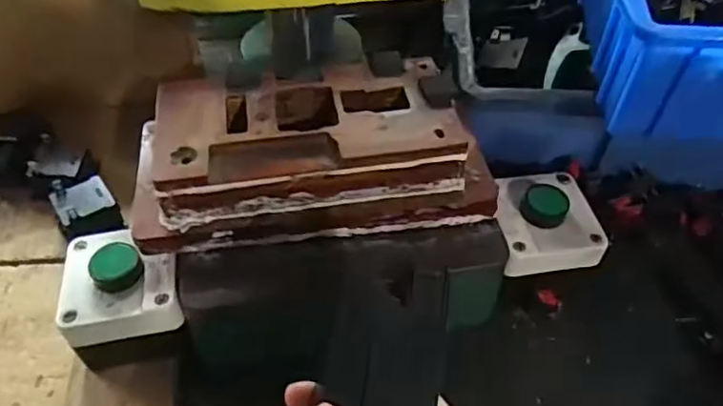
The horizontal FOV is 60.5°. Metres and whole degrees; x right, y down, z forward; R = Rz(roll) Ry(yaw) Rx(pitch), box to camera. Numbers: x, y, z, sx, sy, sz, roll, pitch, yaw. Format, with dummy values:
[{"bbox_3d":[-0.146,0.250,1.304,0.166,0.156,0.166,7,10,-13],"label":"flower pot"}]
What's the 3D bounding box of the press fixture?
[{"bbox_3d":[-0.029,-0.028,0.388,0.205,0.061,0.097,-6,50,-6],"label":"press fixture"}]

